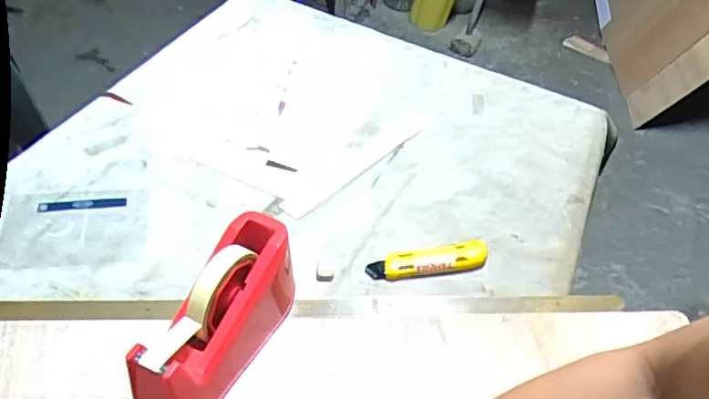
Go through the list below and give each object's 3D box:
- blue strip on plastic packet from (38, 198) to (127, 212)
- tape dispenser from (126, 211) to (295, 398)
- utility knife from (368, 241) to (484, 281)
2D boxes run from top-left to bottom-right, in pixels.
[{"bbox_3d":[-0.335,0.006,0.684,0.102,0.004,0.015,-3,47,-9],"label":"blue strip on plastic packet"},{"bbox_3d":[-0.125,0.116,0.529,0.068,0.106,0.211,20,48,13],"label":"tape dispenser"},{"bbox_3d":[0.090,0.074,0.672,0.150,0.013,0.039,-6,47,-12],"label":"utility knife"}]

